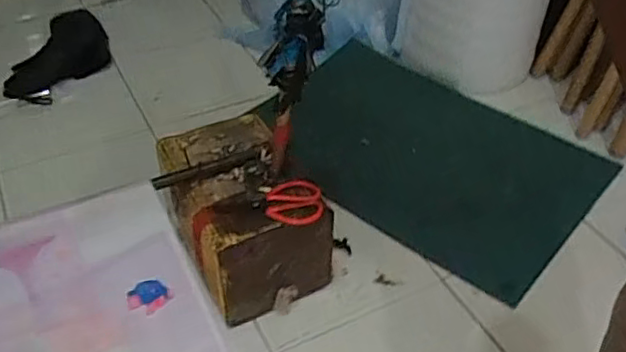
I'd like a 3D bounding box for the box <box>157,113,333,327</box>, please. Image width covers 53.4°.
[{"bbox_3d":[-0.160,0.088,1.303,0.266,0.236,0.350,-24,48,-24],"label":"box"}]

